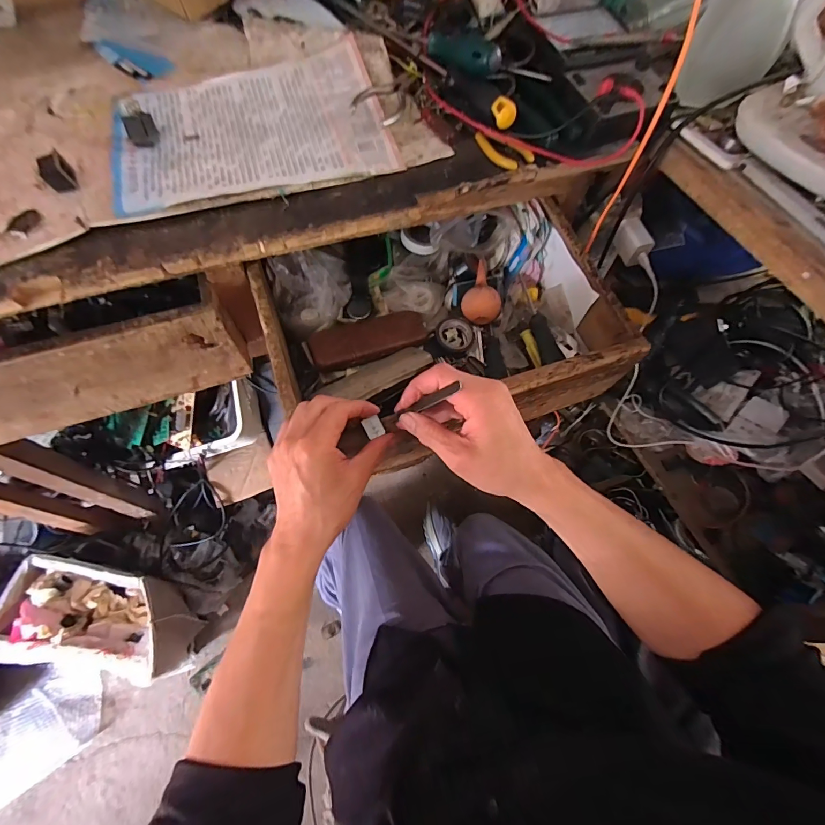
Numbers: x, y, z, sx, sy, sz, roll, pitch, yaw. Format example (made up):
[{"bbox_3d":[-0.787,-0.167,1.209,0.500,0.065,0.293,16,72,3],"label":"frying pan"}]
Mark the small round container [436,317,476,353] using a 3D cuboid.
[{"bbox_3d":[0.056,-0.100,0.541,0.049,0.021,0.049,1,64,-3],"label":"small round container"}]

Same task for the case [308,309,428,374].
[{"bbox_3d":[-0.051,-0.093,0.514,0.150,0.022,0.048,-20,67,-13],"label":"case"}]

